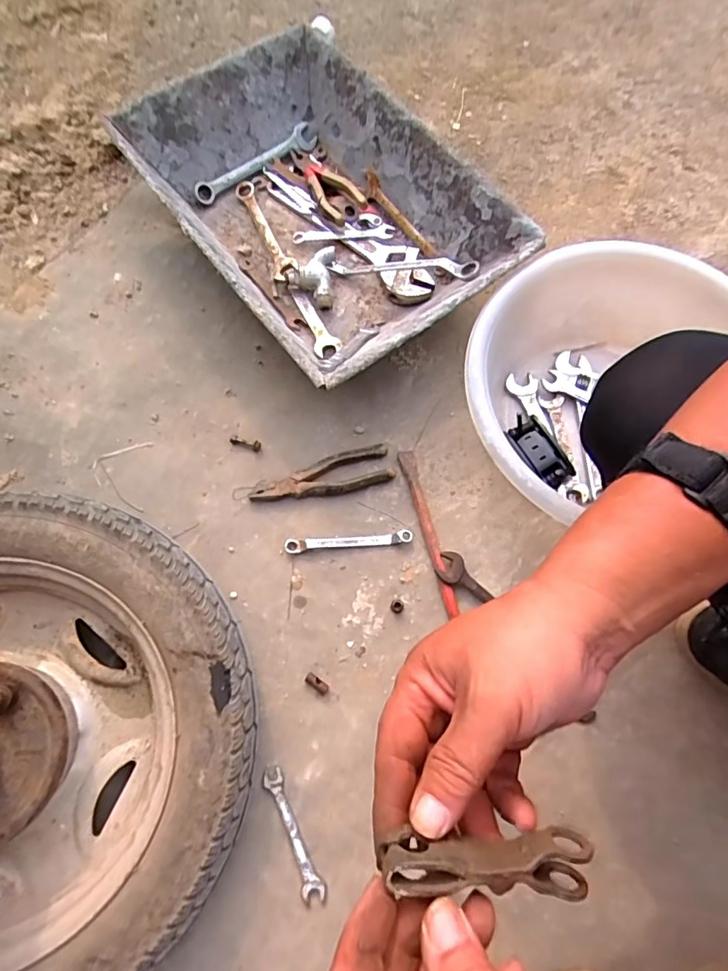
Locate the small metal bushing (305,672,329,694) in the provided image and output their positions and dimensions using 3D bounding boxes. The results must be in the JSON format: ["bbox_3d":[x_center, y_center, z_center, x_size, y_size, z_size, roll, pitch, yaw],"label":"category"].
[{"bbox_3d":[-0.049,0.206,0.534,0.026,0.007,0.012,34,74,9],"label":"small metal bushing"}]

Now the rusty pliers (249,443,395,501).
[{"bbox_3d":[-0.047,-0.006,0.596,0.164,0.016,0.047,-18,73,-8],"label":"rusty pliers"}]

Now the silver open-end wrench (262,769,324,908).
[{"bbox_3d":[-0.068,0.332,0.490,0.020,0.005,0.121,-23,74,-9],"label":"silver open-end wrench"}]

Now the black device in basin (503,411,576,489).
[{"bbox_3d":[0.204,-0.041,0.602,0.039,0.024,0.090,-28,75,-10],"label":"black device in basin"}]

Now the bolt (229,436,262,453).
[{"bbox_3d":[-0.143,-0.051,0.617,0.039,0.008,0.013,15,72,3],"label":"bolt"}]

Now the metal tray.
[{"bbox_3d":[-0.063,-0.345,0.652,0.304,0.122,0.462,-34,76,-12],"label":"metal tray"}]

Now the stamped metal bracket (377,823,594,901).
[{"bbox_3d":[0.052,0.158,0.213,0.087,0.019,0.022,6,71,-11],"label":"stamped metal bracket"}]

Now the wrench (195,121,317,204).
[{"bbox_3d":[-0.149,-0.456,0.725,0.198,0.017,0.037,-40,78,-13],"label":"wrench"}]

